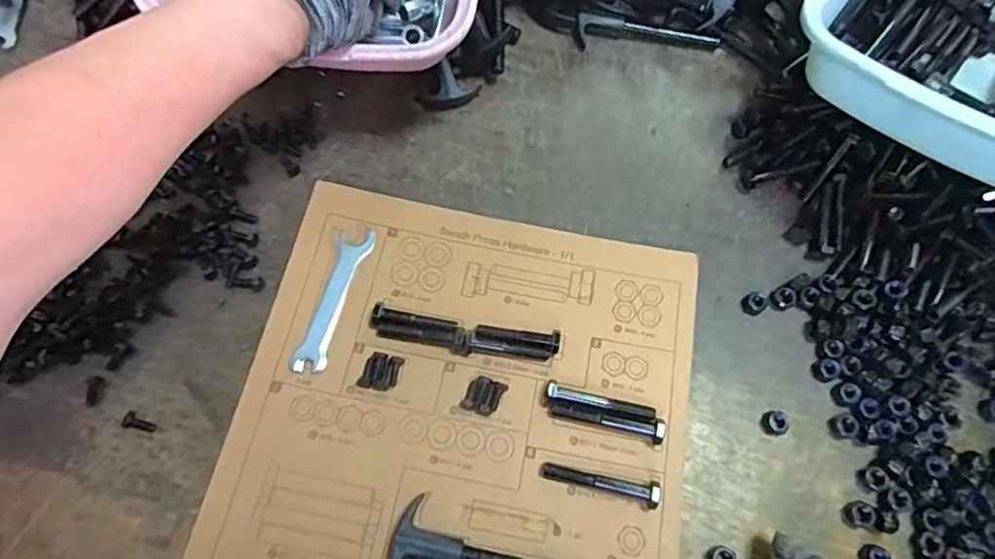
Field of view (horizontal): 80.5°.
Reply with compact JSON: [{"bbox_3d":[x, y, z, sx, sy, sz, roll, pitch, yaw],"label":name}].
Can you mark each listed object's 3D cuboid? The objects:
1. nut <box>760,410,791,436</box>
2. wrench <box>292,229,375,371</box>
[{"bbox_3d":[0.192,0.099,0.406,0.017,0.009,0.017,1,69,-2],"label":"nut"},{"bbox_3d":[-0.116,0.012,0.418,0.026,0.004,0.111,13,69,2],"label":"wrench"}]

